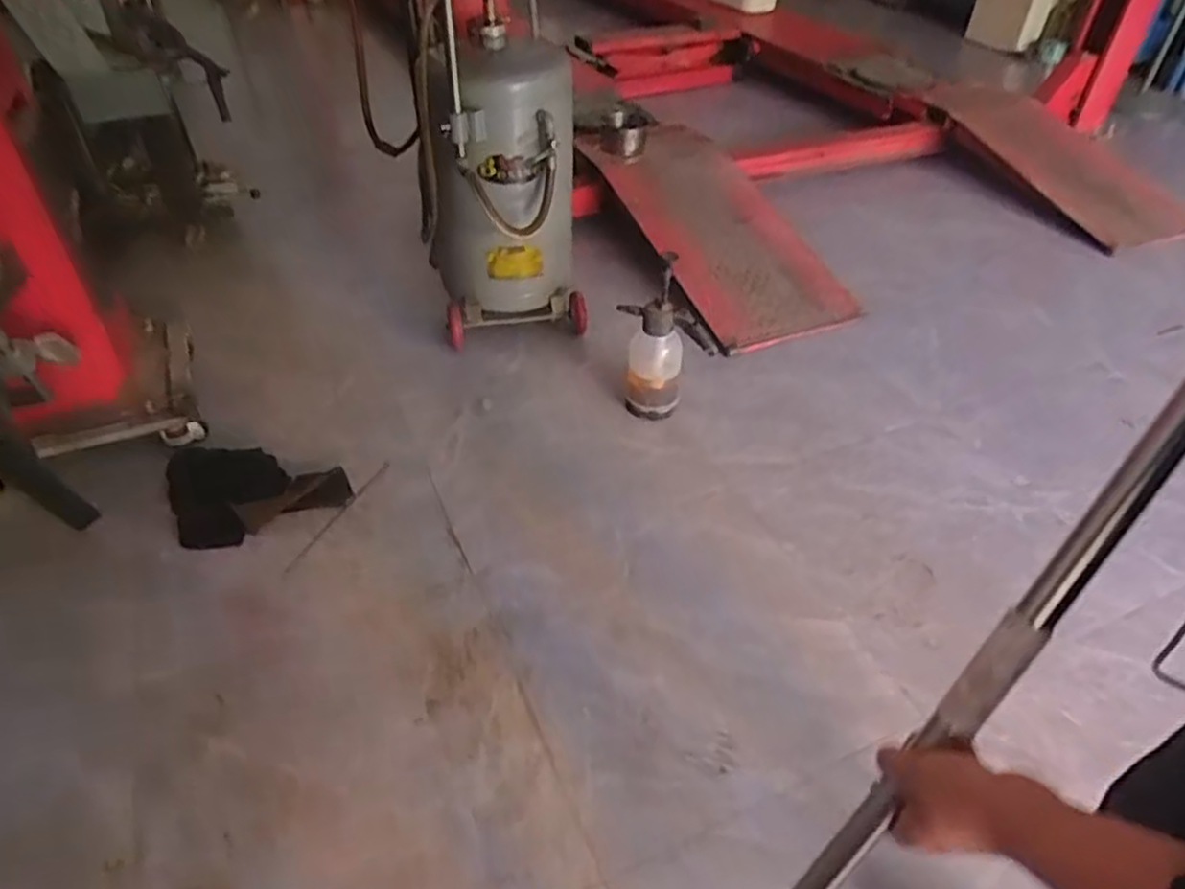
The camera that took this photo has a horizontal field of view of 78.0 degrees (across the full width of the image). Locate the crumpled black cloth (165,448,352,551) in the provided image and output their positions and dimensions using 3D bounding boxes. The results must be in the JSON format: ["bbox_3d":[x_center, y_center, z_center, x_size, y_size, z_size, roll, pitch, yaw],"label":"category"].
[{"bbox_3d":[-0.708,0.080,1.542,0.339,0.110,0.227,-22,47,-22],"label":"crumpled black cloth"}]

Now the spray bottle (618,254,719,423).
[{"bbox_3d":[0.169,-0.235,1.654,0.199,0.346,0.149,-8,44,-9],"label":"spray bottle"}]

